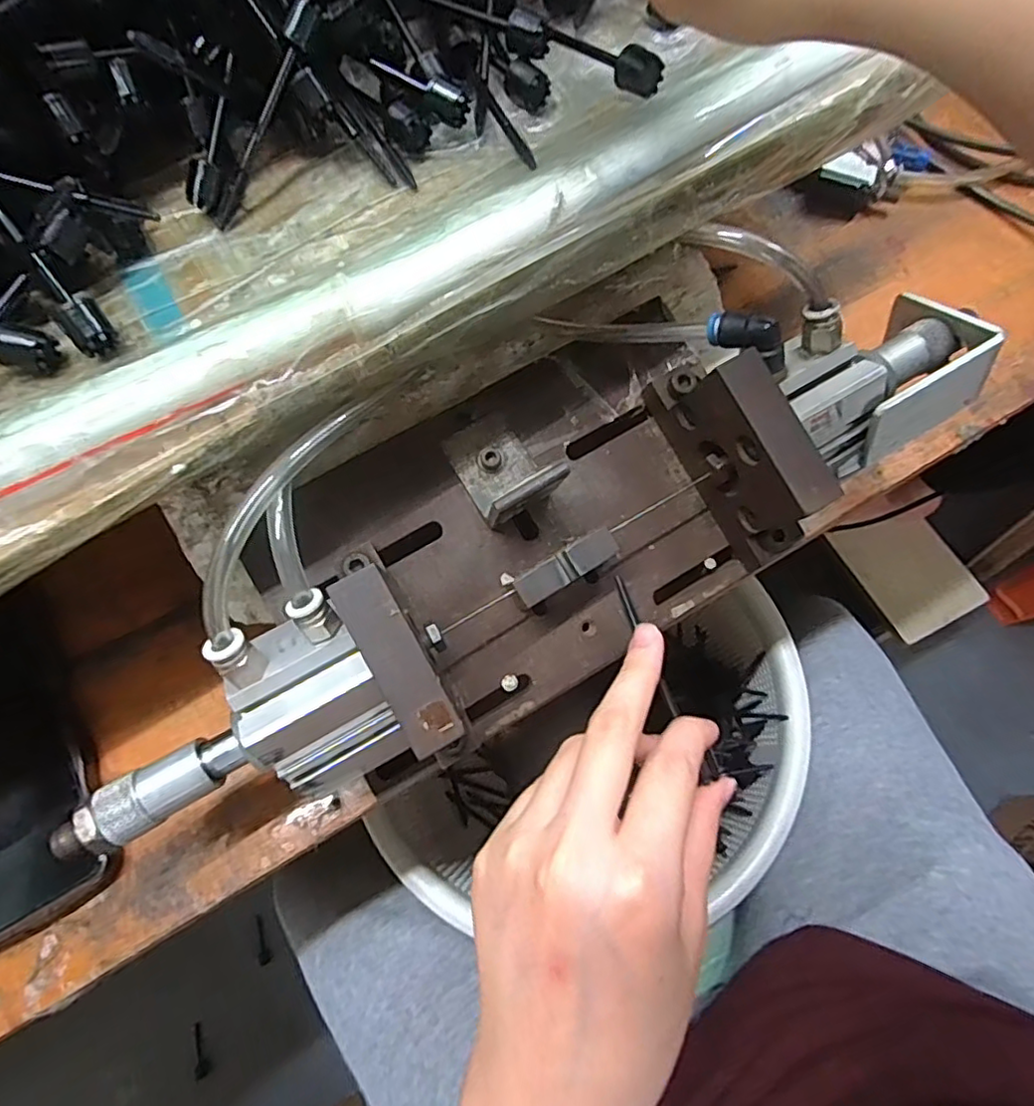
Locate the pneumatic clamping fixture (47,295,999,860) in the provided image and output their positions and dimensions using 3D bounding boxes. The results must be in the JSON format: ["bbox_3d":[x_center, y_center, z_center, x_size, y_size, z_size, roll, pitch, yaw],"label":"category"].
[{"bbox_3d":[0.009,-0.020,0.280,0.439,0.090,0.140,-31,70,-9],"label":"pneumatic clamping fixture"}]

